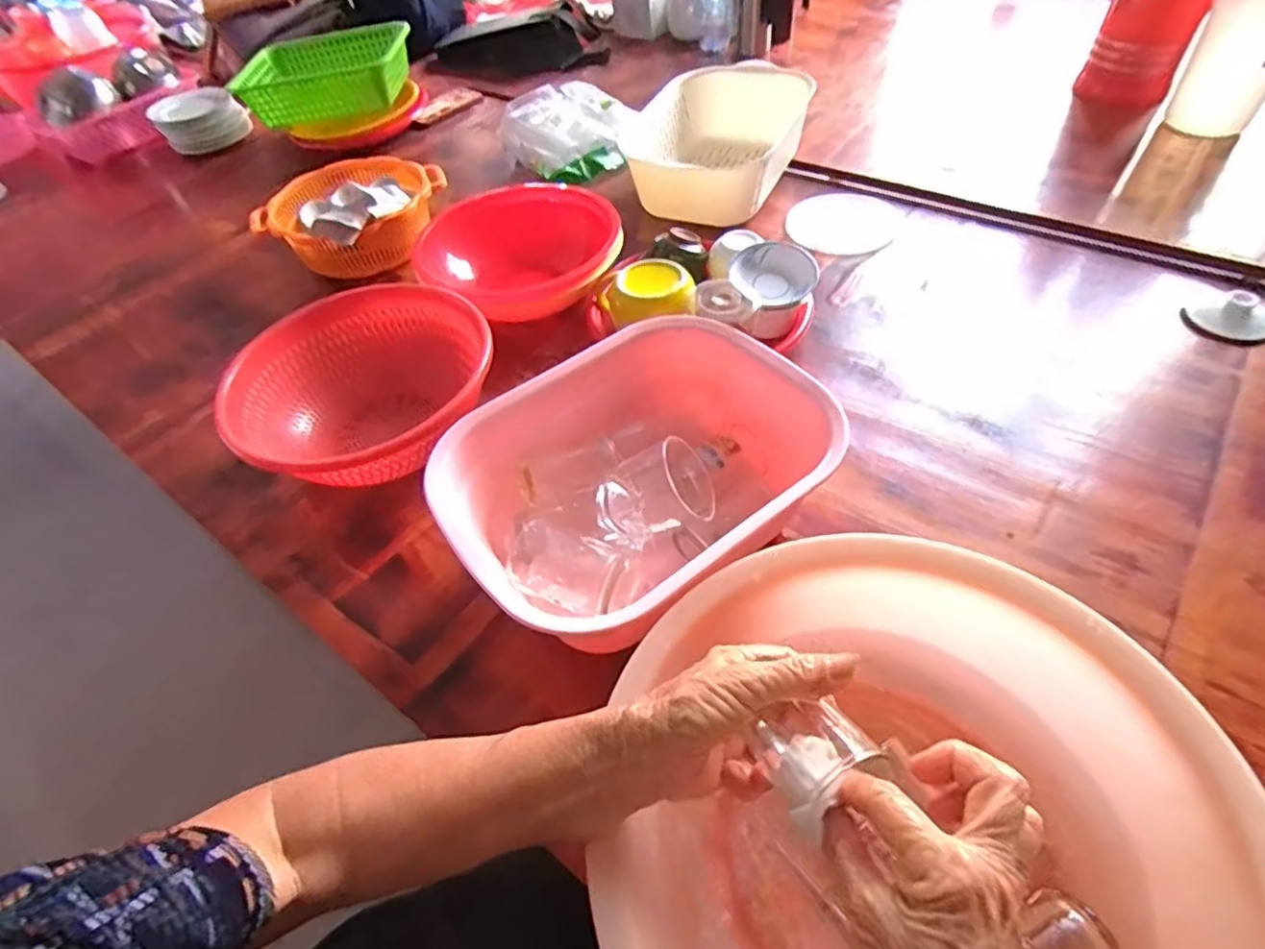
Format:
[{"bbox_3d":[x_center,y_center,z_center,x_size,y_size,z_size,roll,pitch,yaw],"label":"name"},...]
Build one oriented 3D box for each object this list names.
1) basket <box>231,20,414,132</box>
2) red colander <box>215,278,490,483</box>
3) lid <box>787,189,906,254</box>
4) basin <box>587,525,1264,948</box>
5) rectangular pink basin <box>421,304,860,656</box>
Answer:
[{"bbox_3d":[-0.585,-0.753,1.196,0.339,0.088,0.192,-11,50,-4],"label":"basket"},{"bbox_3d":[-0.271,-0.080,0.655,0.252,0.093,0.261,-24,52,-14],"label":"red colander"},{"bbox_3d":[0.297,-0.357,0.889,0.151,0.006,0.159,-3,50,3],"label":"lid"},{"bbox_3d":[0.158,0.204,0.354,0.296,0.106,0.308,-3,50,3],"label":"basin"},{"bbox_3d":[0.007,0.009,0.531,0.300,0.110,0.240,-36,56,-22],"label":"rectangular pink basin"}]

